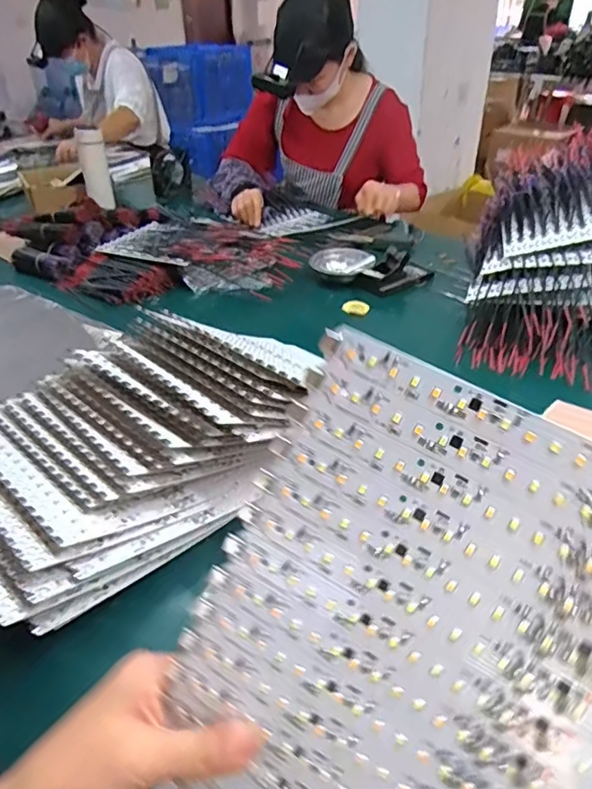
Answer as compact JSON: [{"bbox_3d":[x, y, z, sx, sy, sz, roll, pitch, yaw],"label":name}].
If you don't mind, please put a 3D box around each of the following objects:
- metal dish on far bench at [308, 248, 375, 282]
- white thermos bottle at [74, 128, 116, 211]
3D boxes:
[{"bbox_3d":[0.100,-0.274,1.167,0.128,0.032,0.138,4,35,9],"label":"metal dish on far bench"},{"bbox_3d":[-0.507,-0.568,1.399,0.065,0.183,0.061,-9,36,-11],"label":"white thermos bottle"}]

